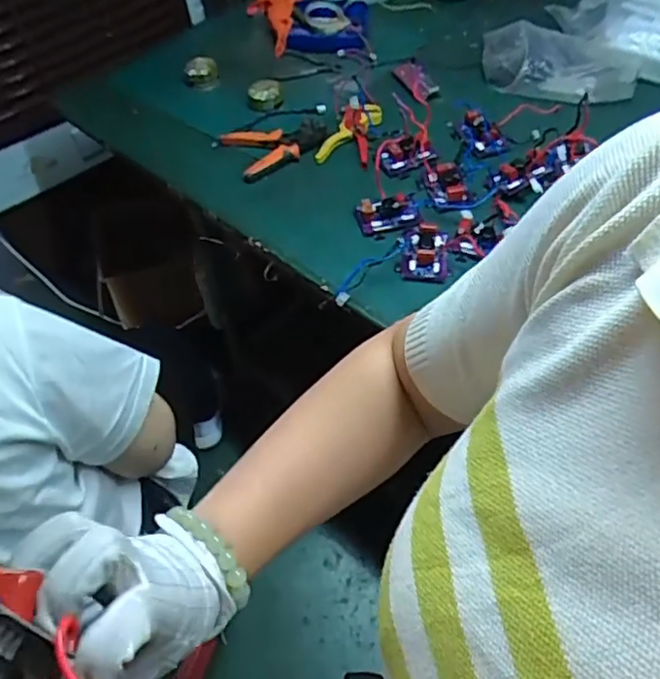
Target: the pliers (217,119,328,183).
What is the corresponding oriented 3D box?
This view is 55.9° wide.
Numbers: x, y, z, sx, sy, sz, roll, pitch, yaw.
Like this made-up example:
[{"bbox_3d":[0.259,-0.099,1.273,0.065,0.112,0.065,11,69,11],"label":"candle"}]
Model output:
[{"bbox_3d":[-0.088,-0.347,1.123,0.185,0.032,0.126,-21,55,-12],"label":"pliers"}]

